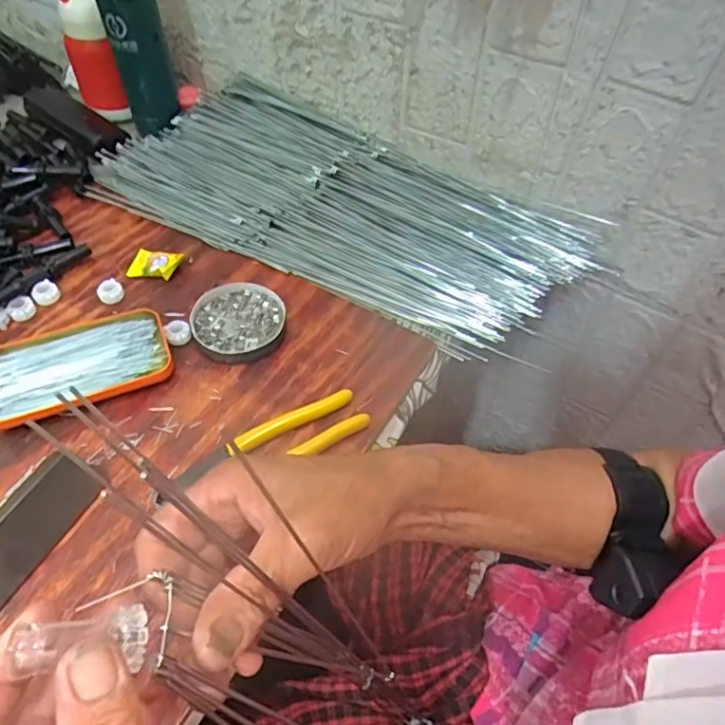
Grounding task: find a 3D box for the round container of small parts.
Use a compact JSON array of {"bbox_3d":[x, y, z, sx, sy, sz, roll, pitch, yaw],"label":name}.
[{"bbox_3d":[-0.111,-0.036,0.496,0.081,0.015,0.080,2,54,-2],"label":"round container of small parts"}]

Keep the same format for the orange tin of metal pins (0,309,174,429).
[{"bbox_3d":[-0.233,0.004,0.459,0.145,0.018,0.080,-17,57,-15],"label":"orange tin of metal pins"}]

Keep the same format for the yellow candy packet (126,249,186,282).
[{"bbox_3d":[-0.200,-0.096,0.536,0.051,0.016,0.030,12,54,5],"label":"yellow candy packet"}]

